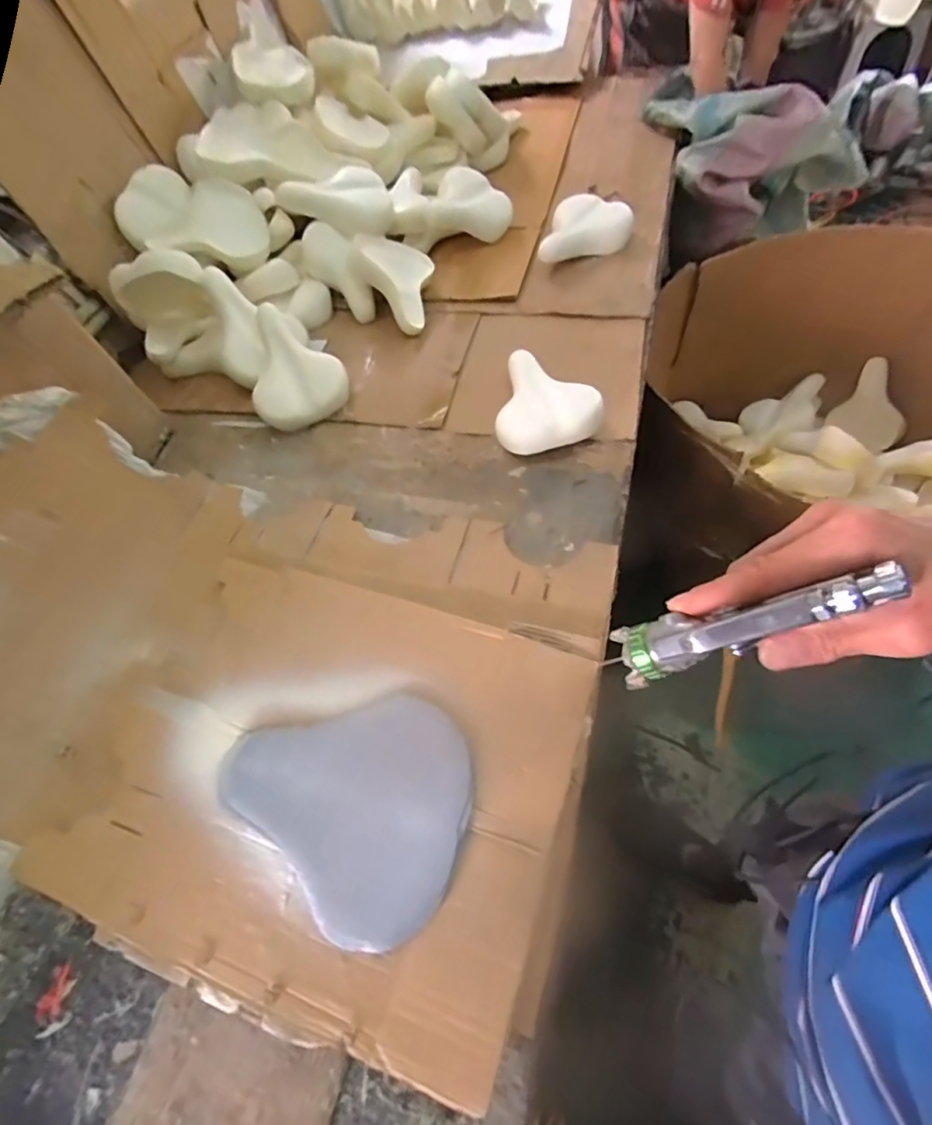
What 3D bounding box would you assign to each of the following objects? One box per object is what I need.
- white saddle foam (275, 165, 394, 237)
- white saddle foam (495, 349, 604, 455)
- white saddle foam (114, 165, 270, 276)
[{"bbox_3d":[-0.297,-0.827,1.263,0.256,0.101,0.070,-2,57,-12],"label":"white saddle foam"},{"bbox_3d":[0.155,-0.286,1.006,0.183,0.070,0.220,5,60,13],"label":"white saddle foam"},{"bbox_3d":[-0.615,-0.773,1.247,0.293,0.147,0.202,5,60,13],"label":"white saddle foam"}]

